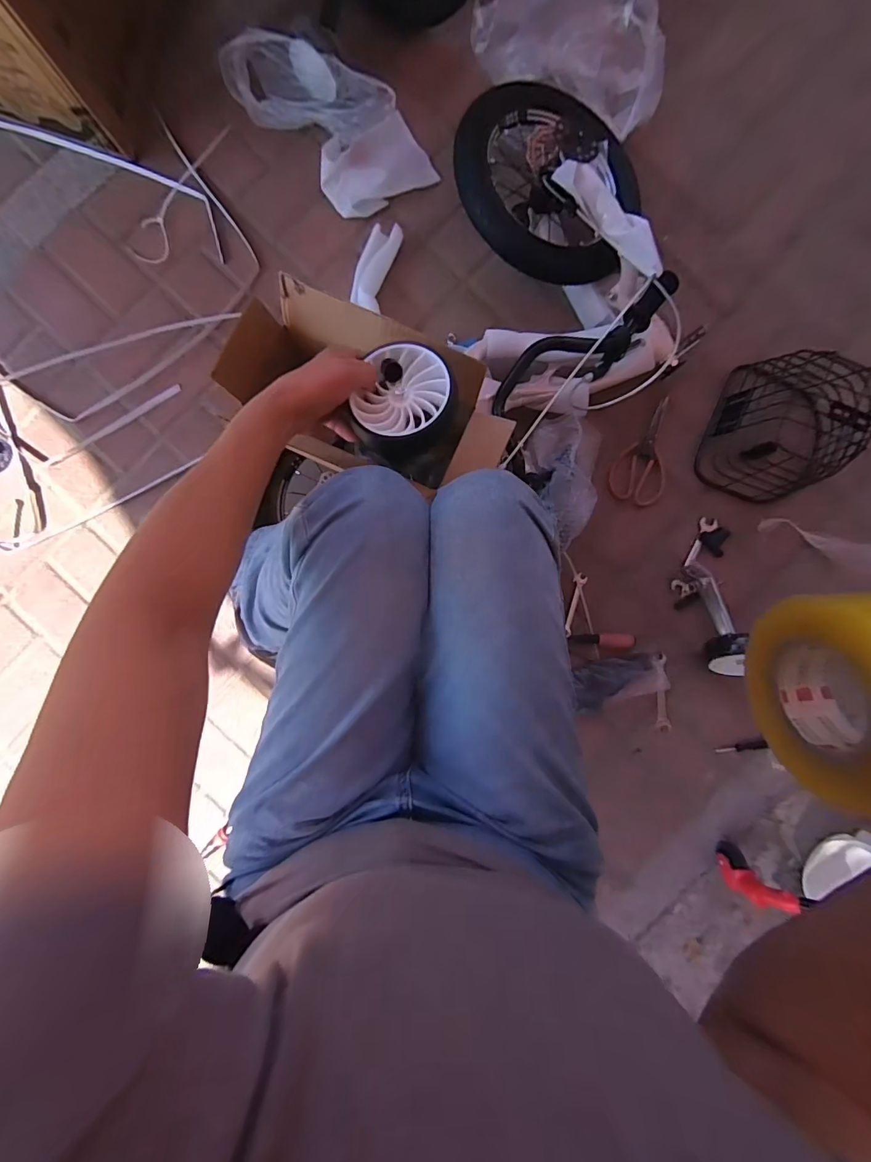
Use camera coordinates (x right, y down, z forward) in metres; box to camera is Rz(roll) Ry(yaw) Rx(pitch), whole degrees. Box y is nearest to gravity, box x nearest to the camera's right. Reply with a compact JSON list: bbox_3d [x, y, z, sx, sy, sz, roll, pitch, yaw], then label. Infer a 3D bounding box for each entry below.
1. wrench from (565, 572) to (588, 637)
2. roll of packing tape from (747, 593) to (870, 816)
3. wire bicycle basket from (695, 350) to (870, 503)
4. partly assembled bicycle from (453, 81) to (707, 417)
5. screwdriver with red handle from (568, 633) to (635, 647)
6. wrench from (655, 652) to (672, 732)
[{"bbox_3d":[0.265,0.046,0.853,0.033,0.007,0.120,11,88,-17],"label":"wrench"},{"bbox_3d":[0.299,0.082,0.323,0.052,0.132,0.145,-9,93,-2],"label":"roll of packing tape"},{"bbox_3d":[0.624,-0.267,0.805,0.204,0.158,0.220,25,90,-2],"label":"wire bicycle basket"},{"bbox_3d":[0.237,-0.557,0.752,0.396,0.133,0.528,-6,91,-2],"label":"partly assembled bicycle"},{"bbox_3d":[0.307,0.110,0.843,0.140,0.022,0.024,0,92,13],"label":"screwdriver with red handle"},{"bbox_3d":[0.421,0.207,0.838,0.025,0.012,0.144,-3,91,-2],"label":"wrench"}]

